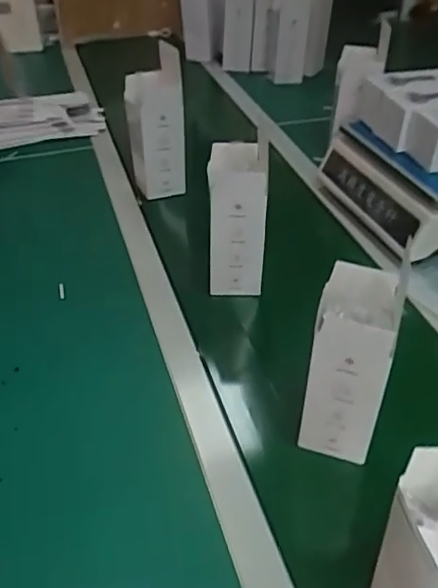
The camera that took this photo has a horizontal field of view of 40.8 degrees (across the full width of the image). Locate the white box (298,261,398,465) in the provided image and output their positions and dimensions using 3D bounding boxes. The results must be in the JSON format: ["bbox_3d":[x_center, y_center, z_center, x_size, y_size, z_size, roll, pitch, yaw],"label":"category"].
[{"bbox_3d":[0.126,0.073,0.587,0.085,0.175,0.098,9,41,16],"label":"white box"}]

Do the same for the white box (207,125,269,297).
[{"bbox_3d":[0.029,-0.103,0.805,0.079,0.186,0.098,1,39,6],"label":"white box"}]

